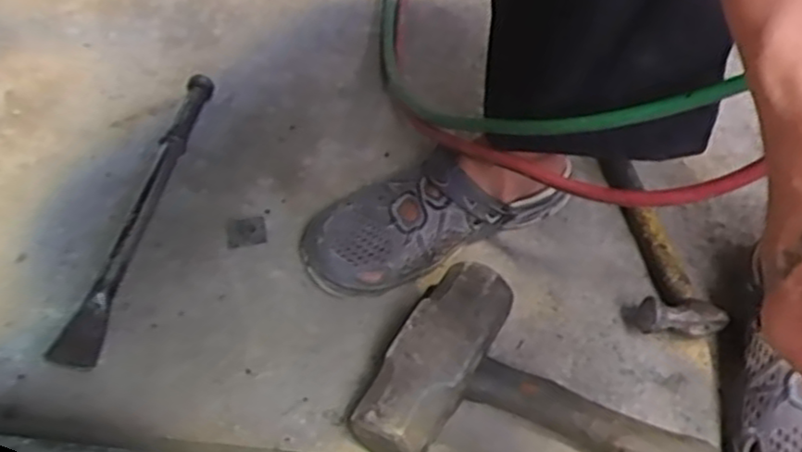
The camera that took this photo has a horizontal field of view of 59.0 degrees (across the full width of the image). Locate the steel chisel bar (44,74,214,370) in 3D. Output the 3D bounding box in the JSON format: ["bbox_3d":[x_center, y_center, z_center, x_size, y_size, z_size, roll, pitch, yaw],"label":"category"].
[{"bbox_3d":[-0.246,-0.024,0.679,0.037,0.021,0.356,3,50,6],"label":"steel chisel bar"}]

